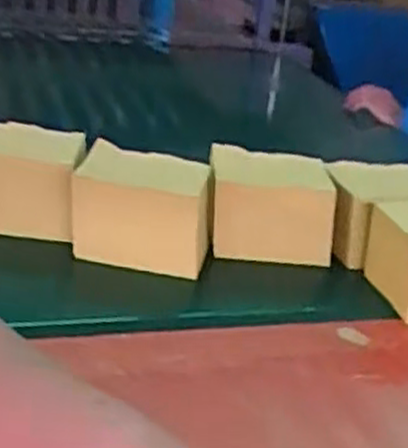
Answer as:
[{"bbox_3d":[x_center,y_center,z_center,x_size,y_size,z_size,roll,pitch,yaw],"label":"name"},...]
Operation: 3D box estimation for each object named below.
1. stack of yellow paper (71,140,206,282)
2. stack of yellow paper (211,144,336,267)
[{"bbox_3d":[-0.082,-0.026,1.080,0.176,0.126,0.135,6,24,-4],"label":"stack of yellow paper"},{"bbox_3d":[0.088,-0.012,1.103,0.165,0.134,0.094,4,24,-8],"label":"stack of yellow paper"}]

